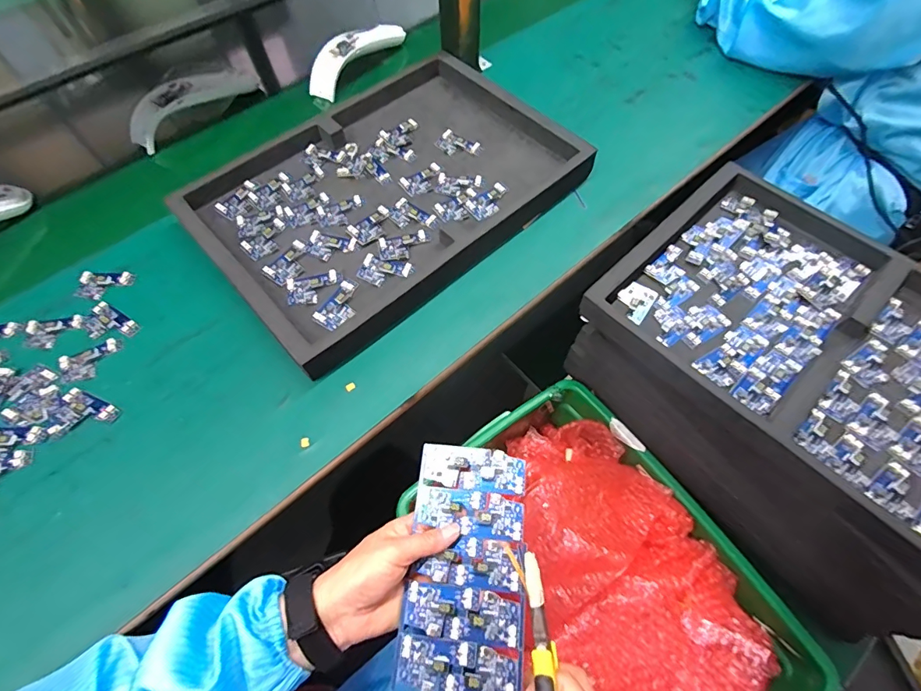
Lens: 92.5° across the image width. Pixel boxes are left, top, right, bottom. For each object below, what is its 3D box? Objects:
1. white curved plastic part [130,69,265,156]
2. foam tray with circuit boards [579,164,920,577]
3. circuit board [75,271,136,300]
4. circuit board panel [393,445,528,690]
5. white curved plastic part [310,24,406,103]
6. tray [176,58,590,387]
[{"bbox_3d":[-0.377,-0.348,0.622,0.049,0.051,0.191,33,67,16],"label":"white curved plastic part"},{"bbox_3d":[0.384,0.002,0.456,0.315,0.050,0.427,-41,70,-19],"label":"foam tray with circuit boards"},{"bbox_3d":[-0.397,-0.067,0.489,0.050,0.011,0.039,1,63,0],"label":"circuit board"},{"bbox_3d":[0.006,0.185,0.375,0.096,0.013,0.187,4,66,2],"label":"circuit board panel"},{"bbox_3d":[-0.159,-0.445,0.672,0.043,0.045,0.179,32,67,16],"label":"white curved plastic part"},{"bbox_3d":[-0.077,-0.191,0.533,0.423,0.043,0.284,-39,69,-18],"label":"tray"}]

